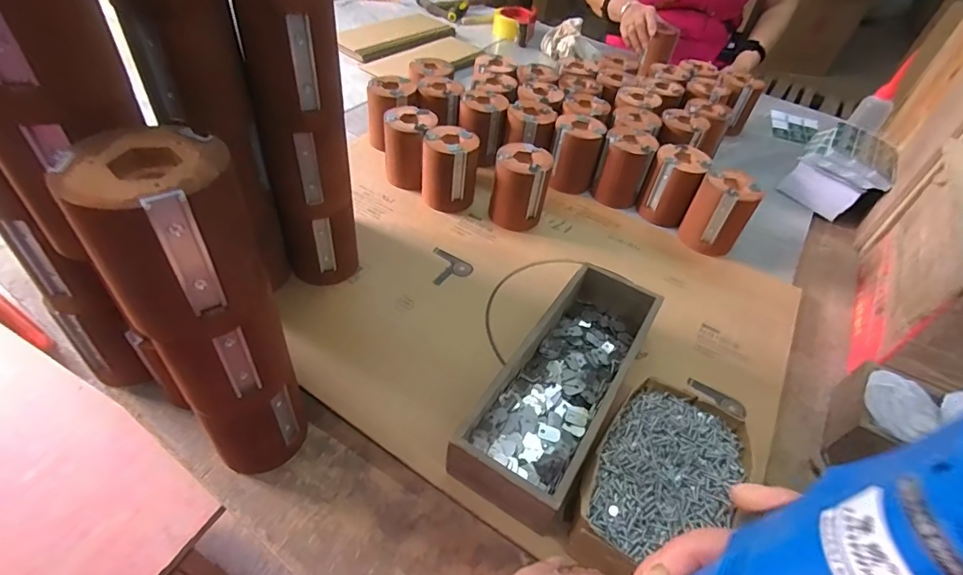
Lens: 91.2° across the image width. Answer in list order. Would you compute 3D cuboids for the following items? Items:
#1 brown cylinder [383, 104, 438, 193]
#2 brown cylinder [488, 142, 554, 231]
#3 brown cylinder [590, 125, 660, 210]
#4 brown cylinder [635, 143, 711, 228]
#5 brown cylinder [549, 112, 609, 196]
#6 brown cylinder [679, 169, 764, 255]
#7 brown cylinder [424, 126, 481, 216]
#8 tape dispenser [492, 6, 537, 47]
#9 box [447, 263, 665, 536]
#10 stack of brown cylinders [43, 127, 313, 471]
[{"bbox_3d":[-0.108,-0.210,0.718,0.076,0.096,0.092,-1,46,-8],"label":"brown cylinder"},{"bbox_3d":[0.057,-0.144,0.678,0.074,0.097,0.076,15,46,7],"label":"brown cylinder"},{"bbox_3d":[0.223,-0.189,0.740,0.075,0.099,0.082,22,48,13],"label":"brown cylinder"},{"bbox_3d":[0.290,-0.157,0.720,0.074,0.098,0.075,26,49,17],"label":"brown cylinder"},{"bbox_3d":[0.151,-0.217,0.760,0.071,0.098,0.088,14,46,6],"label":"brown cylinder"},{"bbox_3d":[0.342,-0.107,0.678,0.078,0.098,0.075,30,50,20],"label":"brown cylinder"},{"bbox_3d":[-0.047,-0.174,0.690,0.074,0.099,0.075,3,46,-5],"label":"brown cylinder"},{"bbox_3d":[0.086,-0.685,1.229,0.110,0.064,0.126,6,46,-1],"label":"tape dispenser"},{"bbox_3d":[0.090,0.093,0.487,0.103,0.075,0.310,28,49,18],"label":"box"},{"bbox_3d":[-0.185,0.035,0.339,0.080,0.281,0.069,-24,54,-27],"label":"stack of brown cylinders"}]

